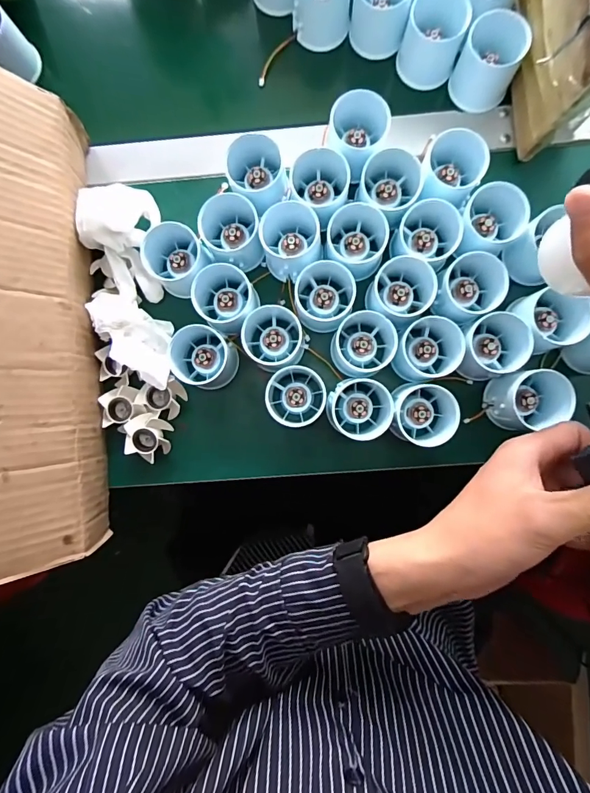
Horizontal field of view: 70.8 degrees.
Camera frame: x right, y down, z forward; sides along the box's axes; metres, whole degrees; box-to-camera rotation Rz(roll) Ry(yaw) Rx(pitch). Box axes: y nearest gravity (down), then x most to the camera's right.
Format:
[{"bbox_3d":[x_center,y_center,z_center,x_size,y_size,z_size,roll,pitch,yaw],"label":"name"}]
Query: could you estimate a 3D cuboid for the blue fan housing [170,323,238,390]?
[{"bbox_3d":[-0.081,-0.036,0.386,0.051,0.050,0.056,0,88,2],"label":"blue fan housing"}]

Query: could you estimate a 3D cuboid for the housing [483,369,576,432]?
[{"bbox_3d":[0.202,0.002,0.362,0.053,0.047,0.048,-9,88,2],"label":"housing"}]

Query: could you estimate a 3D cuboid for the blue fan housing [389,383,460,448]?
[{"bbox_3d":[0.115,0.015,0.369,0.052,0.048,0.055,0,88,2],"label":"blue fan housing"}]

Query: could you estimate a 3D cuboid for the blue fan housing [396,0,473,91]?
[{"bbox_3d":[0.125,-0.325,0.381,0.053,0.048,0.061,21,89,3],"label":"blue fan housing"}]

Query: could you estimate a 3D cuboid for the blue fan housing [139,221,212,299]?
[{"bbox_3d":[-0.109,-0.126,0.384,0.050,0.055,0.052,0,88,2],"label":"blue fan housing"}]

